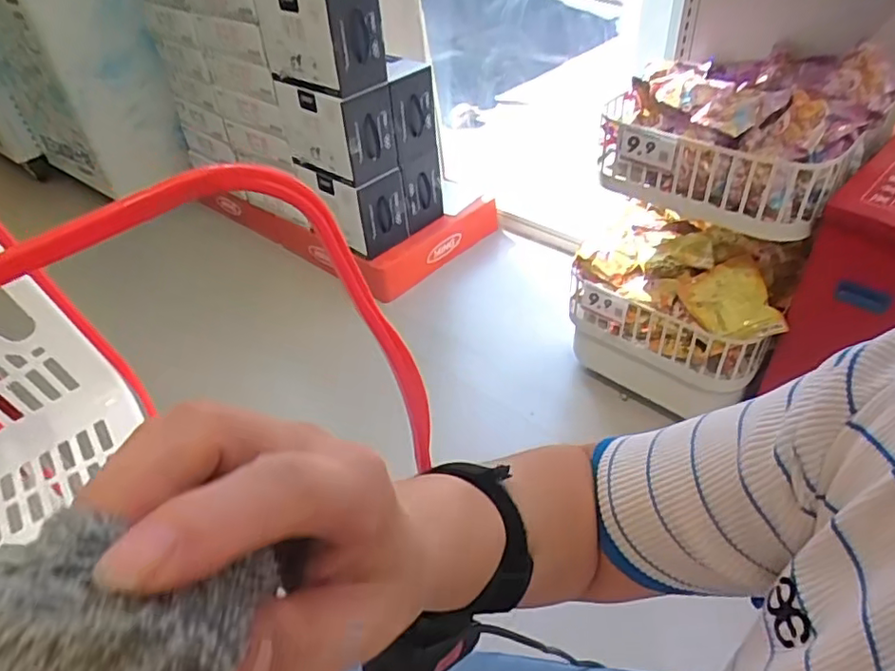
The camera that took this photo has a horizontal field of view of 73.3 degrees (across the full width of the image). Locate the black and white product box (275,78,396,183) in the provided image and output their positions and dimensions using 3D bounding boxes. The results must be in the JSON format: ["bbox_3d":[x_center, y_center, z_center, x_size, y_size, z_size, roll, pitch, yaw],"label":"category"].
[{"bbox_3d":[-0.275,-0.528,1.511,0.261,0.209,0.161,28,52,32],"label":"black and white product box"}]

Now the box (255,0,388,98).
[{"bbox_3d":[-0.283,-0.683,1.353,0.261,0.212,0.160,23,49,29],"label":"box"}]

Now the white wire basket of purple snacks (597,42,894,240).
[{"bbox_3d":[0.524,-0.373,1.077,0.378,0.184,0.391,-34,49,-28],"label":"white wire basket of purple snacks"}]

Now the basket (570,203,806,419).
[{"bbox_3d":[0.485,-0.068,1.268,0.404,0.295,0.283,27,51,31],"label":"basket"}]

